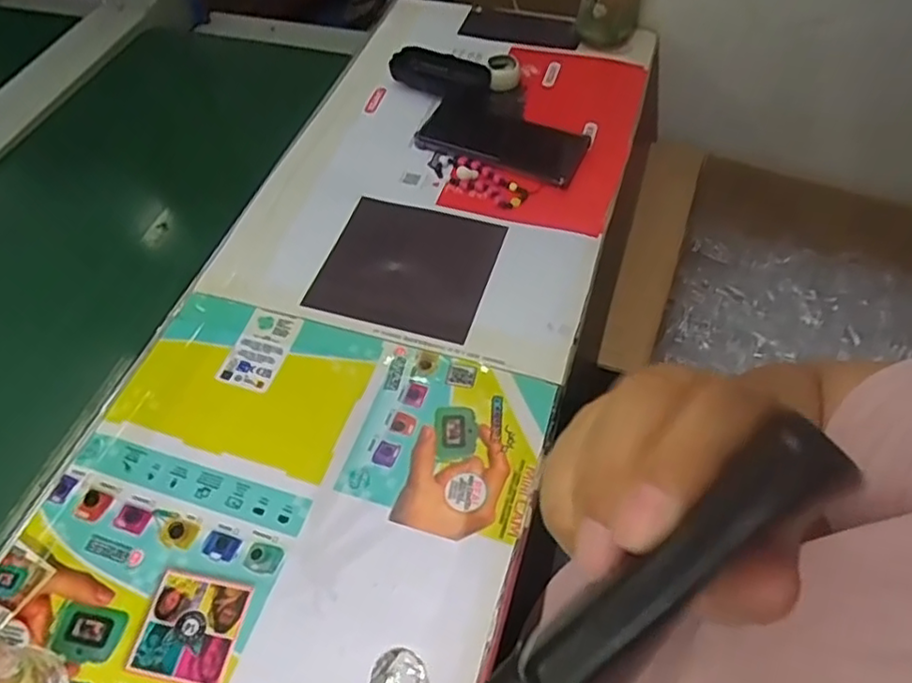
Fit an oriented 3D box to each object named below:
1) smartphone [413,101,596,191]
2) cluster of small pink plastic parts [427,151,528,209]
[{"bbox_3d":[0.046,-0.203,0.657,0.160,0.012,0.084,20,58,15],"label":"smartphone"},{"bbox_3d":[0.017,-0.157,0.628,0.106,0.008,0.035,30,61,21],"label":"cluster of small pink plastic parts"}]

